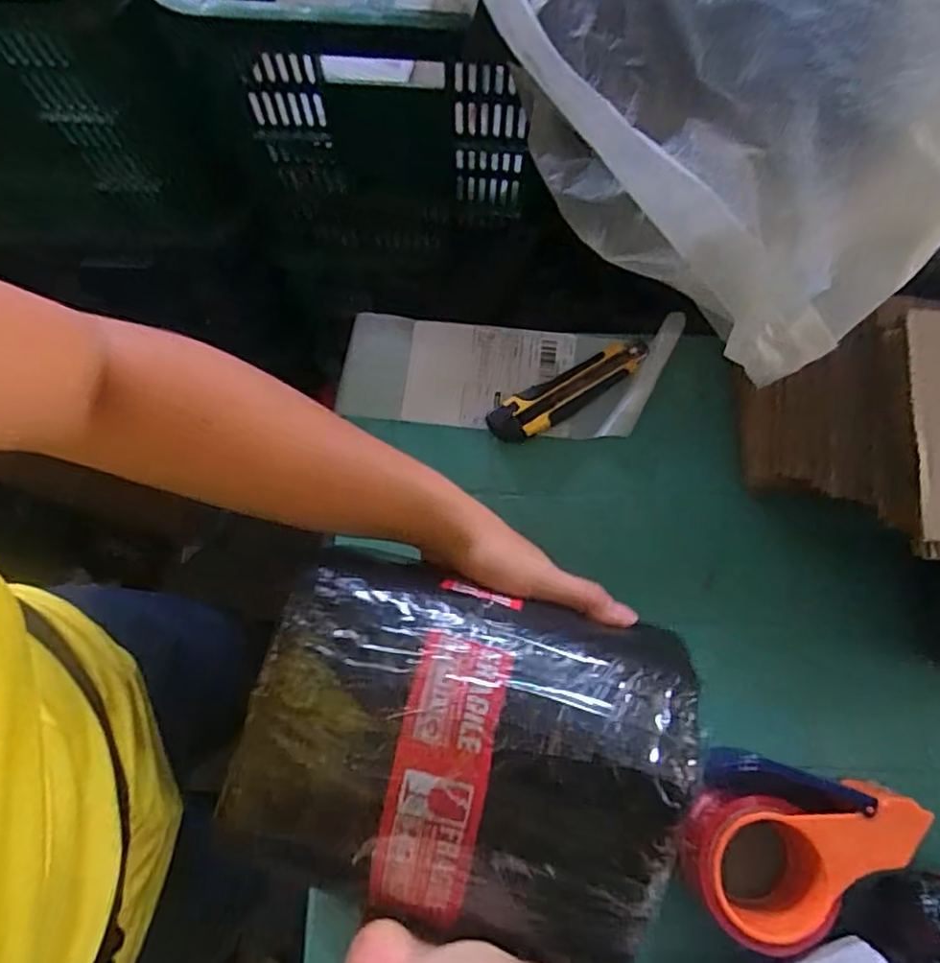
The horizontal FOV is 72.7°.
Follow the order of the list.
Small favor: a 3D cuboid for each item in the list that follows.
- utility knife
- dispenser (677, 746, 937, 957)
[{"bbox_3d":[0.090,-0.081,0.569,0.157,0.016,0.039,-30,75,-9],"label":"utility knife"},{"bbox_3d":[0.228,0.264,0.456,0.143,0.061,0.115,12,73,3],"label":"dispenser"}]

